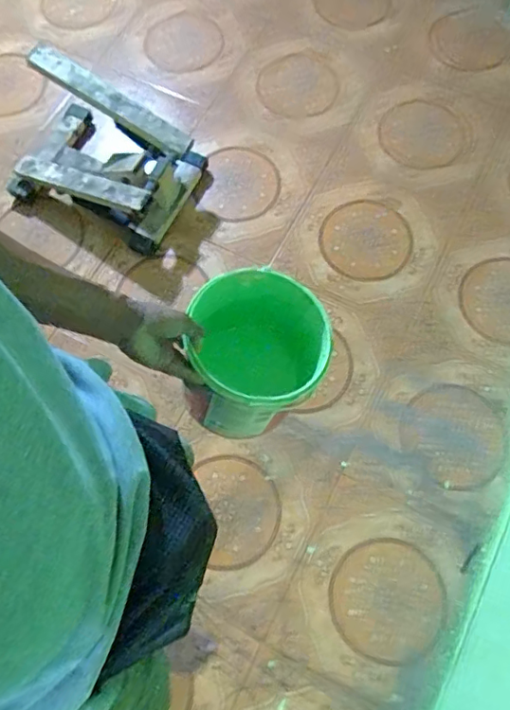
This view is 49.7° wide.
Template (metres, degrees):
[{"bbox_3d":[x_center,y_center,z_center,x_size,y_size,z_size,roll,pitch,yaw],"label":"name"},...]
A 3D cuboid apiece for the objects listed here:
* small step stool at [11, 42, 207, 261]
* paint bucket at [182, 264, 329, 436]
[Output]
[{"bbox_3d":[-0.408,-0.542,1.461,0.478,0.264,0.324,25,71,11],"label":"small step stool"},{"bbox_3d":[0.007,0.002,0.733,0.172,0.154,0.193,10,69,6],"label":"paint bucket"}]

